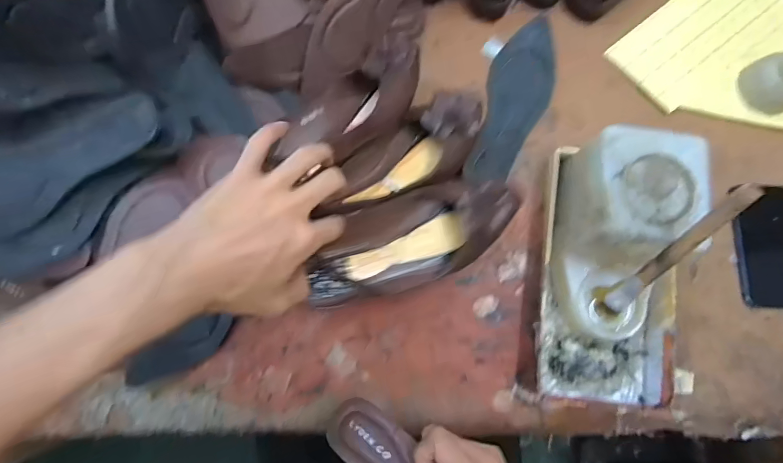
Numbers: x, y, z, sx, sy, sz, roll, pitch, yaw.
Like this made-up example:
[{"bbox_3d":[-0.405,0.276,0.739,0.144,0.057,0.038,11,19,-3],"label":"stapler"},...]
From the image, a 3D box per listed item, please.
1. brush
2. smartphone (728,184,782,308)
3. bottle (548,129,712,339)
[{"bbox_3d":[0.245,0.024,0.364,0.017,0.174,0.013,25,50,6],"label":"brush"},{"bbox_3d":[0.442,0.017,0.485,0.077,0.009,0.140,-3,79,0],"label":"smartphone"},{"bbox_3d":[0.231,0.010,0.430,0.110,0.119,0.197,10,80,2],"label":"bottle"}]

